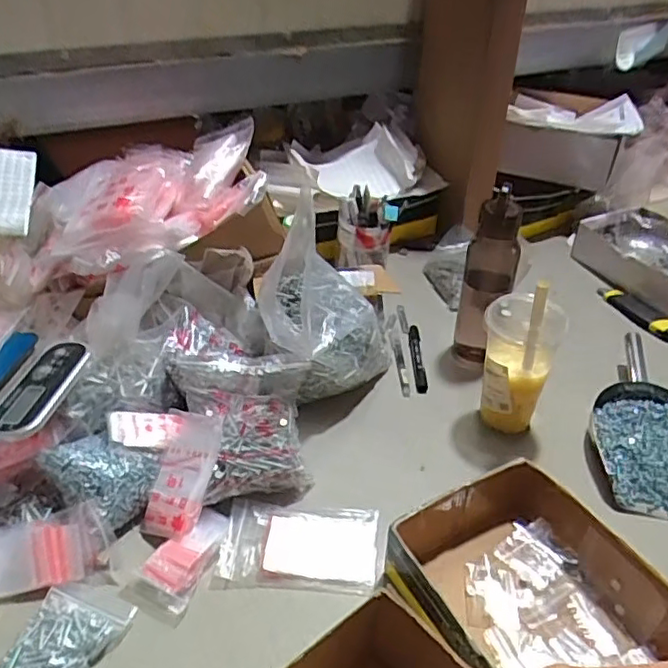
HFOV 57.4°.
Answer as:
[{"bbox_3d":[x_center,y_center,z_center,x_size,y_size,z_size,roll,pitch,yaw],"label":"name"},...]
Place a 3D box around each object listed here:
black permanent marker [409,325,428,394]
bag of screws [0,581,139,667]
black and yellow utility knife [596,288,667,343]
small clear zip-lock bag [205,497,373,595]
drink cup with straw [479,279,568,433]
[{"bbox_3d":[0.119,0.029,0.867,0.017,0.012,0.149,1,37,1],"label":"black permanent marker"},{"bbox_3d":[-0.241,0.270,0.531,0.078,0.030,0.128,17,40,21],"label":"bag of screws"},{"bbox_3d":[0.478,-0.033,0.957,0.054,0.023,0.150,-18,41,-23],"label":"black and yellow utility knife"},{"bbox_3d":[-0.034,0.214,0.620,0.153,0.020,0.087,2,37,2],"label":"small clear zip-lock bag"},{"bbox_3d":[0.217,0.021,0.722,0.080,0.214,0.081,1,37,0],"label":"drink cup with straw"}]

